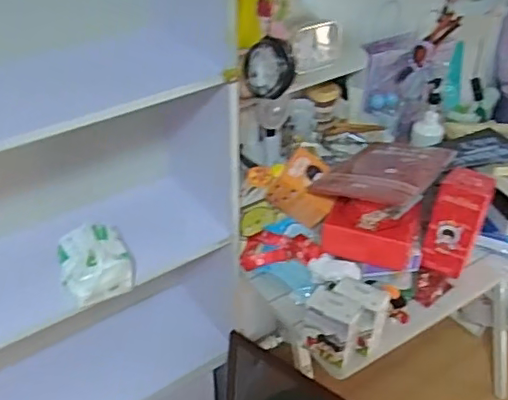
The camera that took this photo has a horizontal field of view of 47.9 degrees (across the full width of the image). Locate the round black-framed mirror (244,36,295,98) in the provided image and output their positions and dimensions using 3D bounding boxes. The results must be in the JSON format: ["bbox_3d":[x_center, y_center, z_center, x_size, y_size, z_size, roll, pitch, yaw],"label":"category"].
[{"bbox_3d":[0.024,-0.185,0.817,0.024,0.085,0.088,-30,46,-34],"label":"round black-framed mirror"}]

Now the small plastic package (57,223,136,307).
[{"bbox_3d":[-0.262,0.101,0.943,0.115,0.069,0.120,-18,40,-24],"label":"small plastic package"}]

